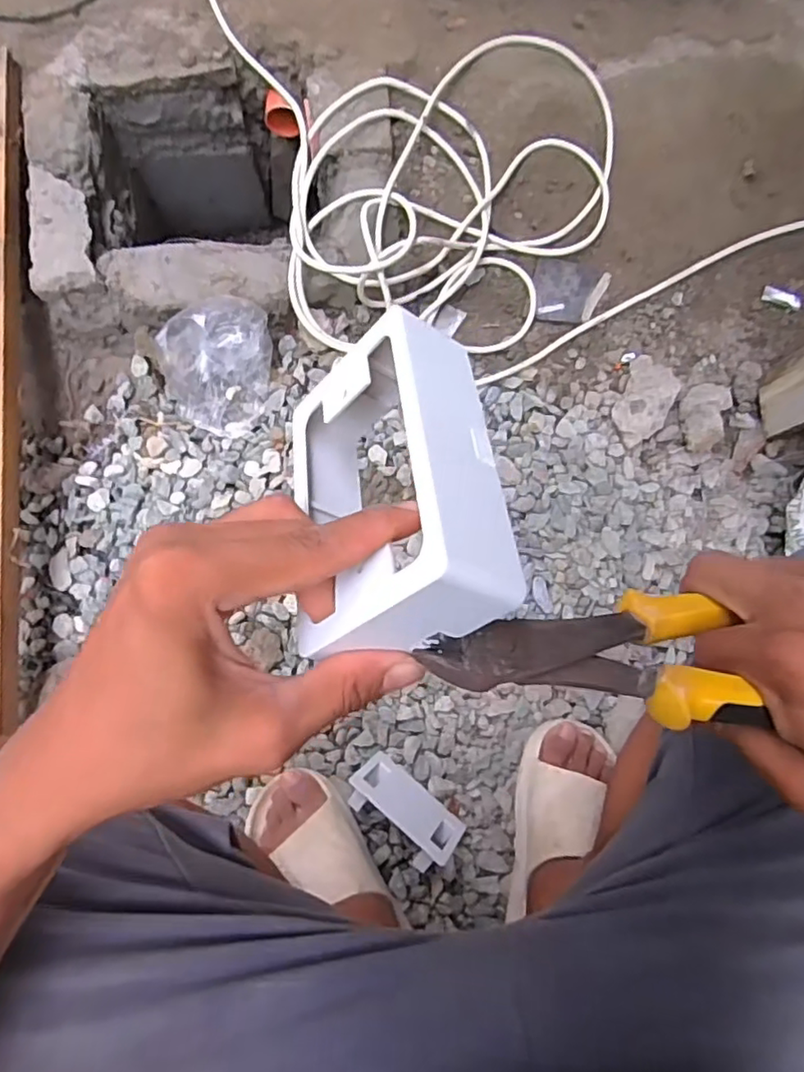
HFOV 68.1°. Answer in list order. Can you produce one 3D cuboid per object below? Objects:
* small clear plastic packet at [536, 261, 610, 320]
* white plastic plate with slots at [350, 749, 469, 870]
[{"bbox_3d":[0.236,-0.342,0.833,0.098,0.008,0.085,3,82,-2],"label":"small clear plastic packet"},{"bbox_3d":[0.005,0.286,0.624,0.120,0.071,0.032,36,116,20],"label":"white plastic plate with slots"}]

